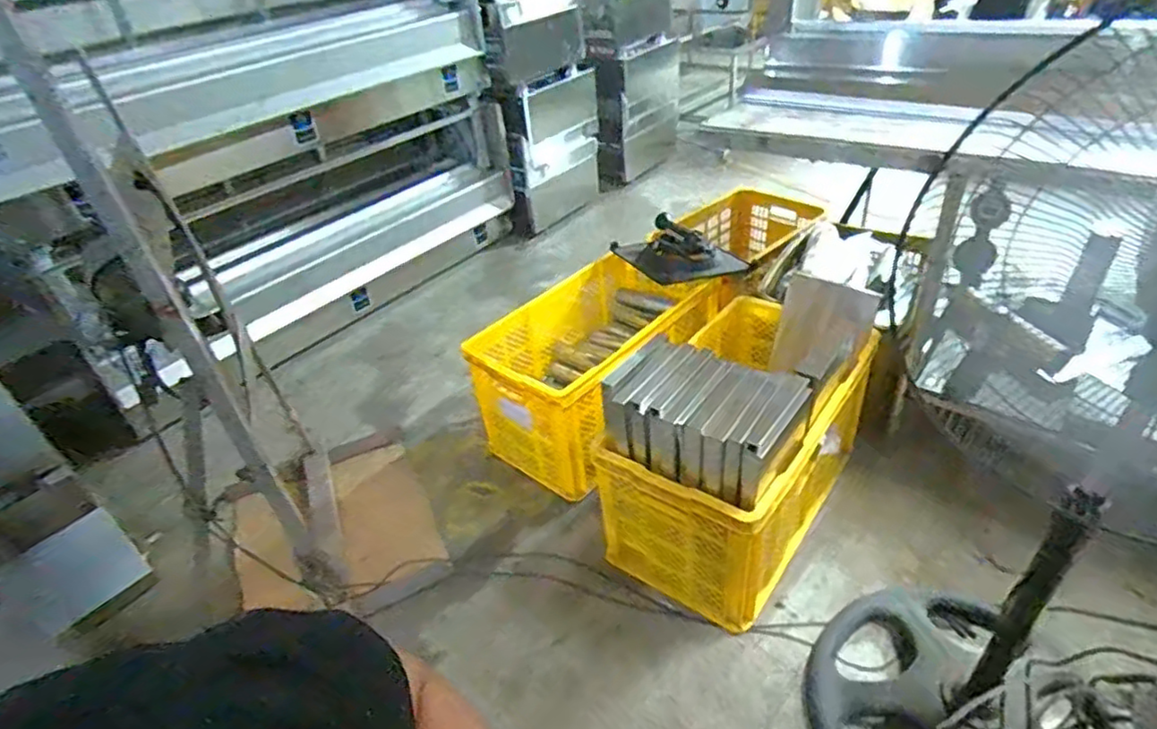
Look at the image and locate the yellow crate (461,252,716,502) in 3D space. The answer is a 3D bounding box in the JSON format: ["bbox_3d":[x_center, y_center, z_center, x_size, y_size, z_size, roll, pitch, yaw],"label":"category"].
[{"bbox_3d":[0.069,-0.012,1.758,0.717,0.348,0.400,-33,43,-31],"label":"yellow crate"}]

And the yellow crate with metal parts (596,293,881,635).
[{"bbox_3d":[0.350,0.149,1.375,0.332,0.478,0.605,20,44,33],"label":"yellow crate with metal parts"}]

